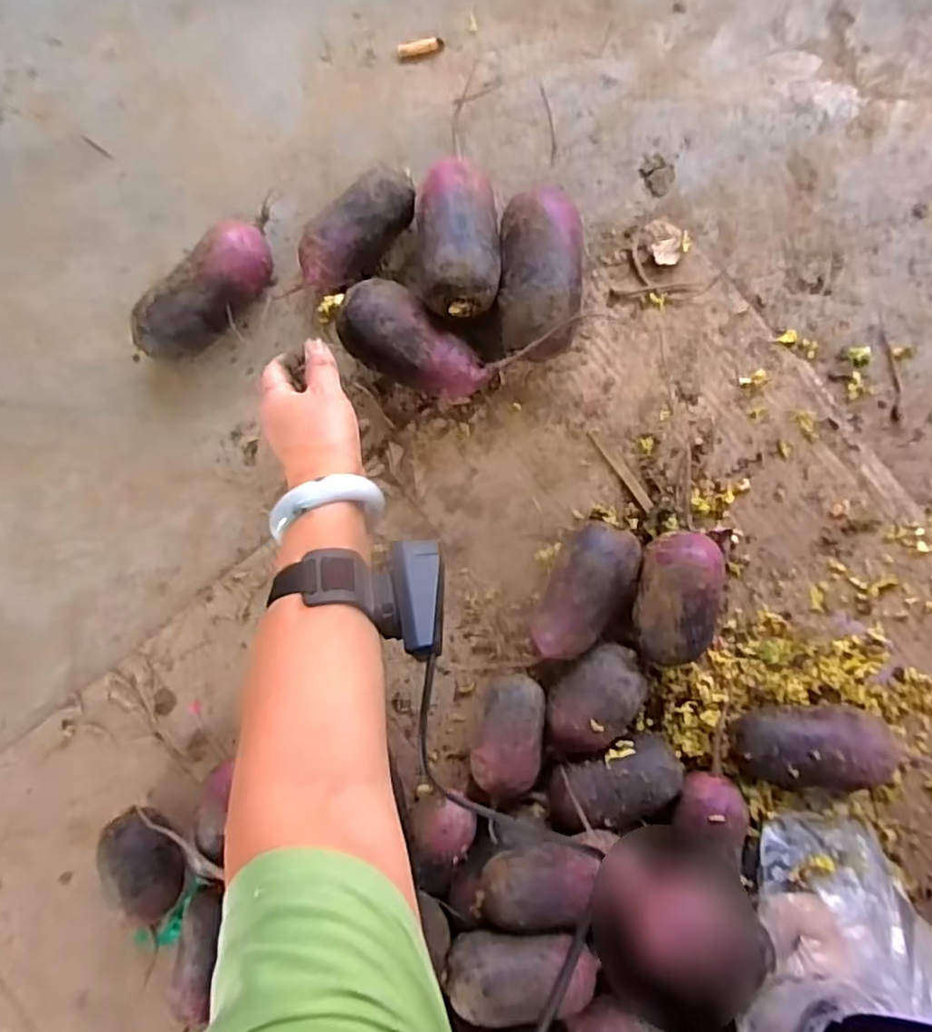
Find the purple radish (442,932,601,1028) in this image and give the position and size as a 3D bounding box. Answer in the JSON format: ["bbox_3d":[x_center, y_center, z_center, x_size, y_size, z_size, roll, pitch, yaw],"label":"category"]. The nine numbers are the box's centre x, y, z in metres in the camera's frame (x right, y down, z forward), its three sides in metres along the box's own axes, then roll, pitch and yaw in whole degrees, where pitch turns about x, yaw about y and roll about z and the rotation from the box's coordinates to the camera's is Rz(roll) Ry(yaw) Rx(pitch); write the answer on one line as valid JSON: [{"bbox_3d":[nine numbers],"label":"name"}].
[{"bbox_3d":[0.039,0.314,0.470,0.099,0.039,0.042,-1,92,6],"label":"purple radish"}]

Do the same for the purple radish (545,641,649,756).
[{"bbox_3d":[0.098,0.141,0.534,0.058,0.056,0.089,41,96,3],"label":"purple radish"}]

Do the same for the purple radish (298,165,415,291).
[{"bbox_3d":[-0.086,-0.228,0.557,0.109,0.049,0.046,-43,87,6],"label":"purple radish"}]

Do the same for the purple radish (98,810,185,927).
[{"bbox_3d":[-0.267,0.290,0.586,0.055,0.053,0.088,-27,89,7],"label":"purple radish"}]

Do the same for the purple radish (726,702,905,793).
[{"bbox_3d":[0.259,0.172,0.519,0.110,0.053,0.059,-5,91,6],"label":"purple radish"}]

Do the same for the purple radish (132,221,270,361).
[{"bbox_3d":[-0.209,-0.177,0.567,0.135,0.060,0.054,-40,87,6],"label":"purple radish"}]

